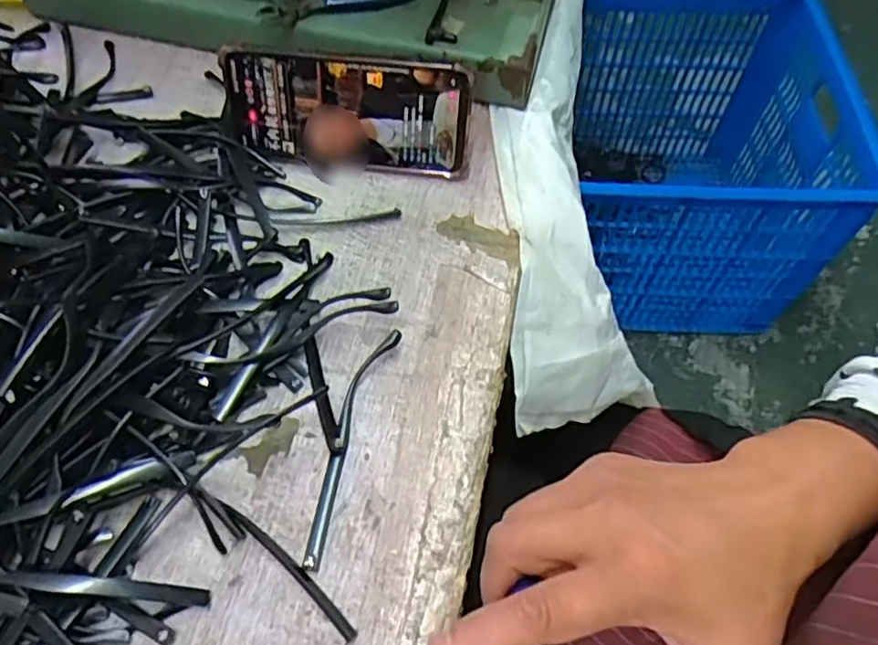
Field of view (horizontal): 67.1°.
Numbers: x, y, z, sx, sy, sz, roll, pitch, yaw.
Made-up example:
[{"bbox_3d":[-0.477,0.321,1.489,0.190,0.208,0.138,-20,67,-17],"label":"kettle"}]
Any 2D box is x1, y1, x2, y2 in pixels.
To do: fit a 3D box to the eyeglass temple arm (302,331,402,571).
[{"bbox_3d":[-0.052,0.065,0.367,0.019,0.012,0.137,15,61,8],"label":"eyeglass temple arm"}]

